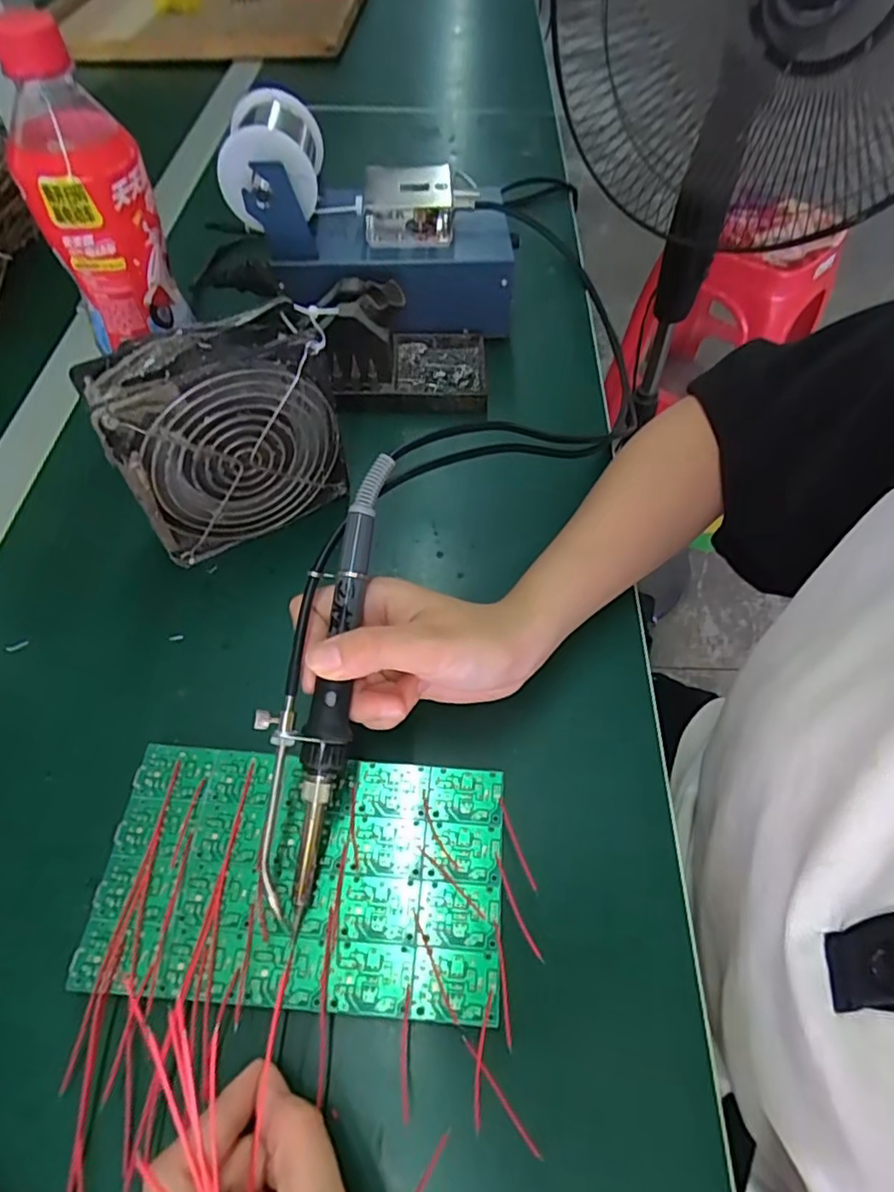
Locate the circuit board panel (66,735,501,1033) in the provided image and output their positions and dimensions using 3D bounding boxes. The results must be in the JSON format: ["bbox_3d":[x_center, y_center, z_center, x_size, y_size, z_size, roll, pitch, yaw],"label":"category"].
[{"bbox_3d":[-0.064,0.122,0.277,0.172,0.004,0.101,4,56,1],"label":"circuit board panel"}]

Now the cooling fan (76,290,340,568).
[{"bbox_3d":[-0.122,-0.088,0.362,0.126,0.128,0.045,-29,62,-20],"label":"cooling fan"}]

